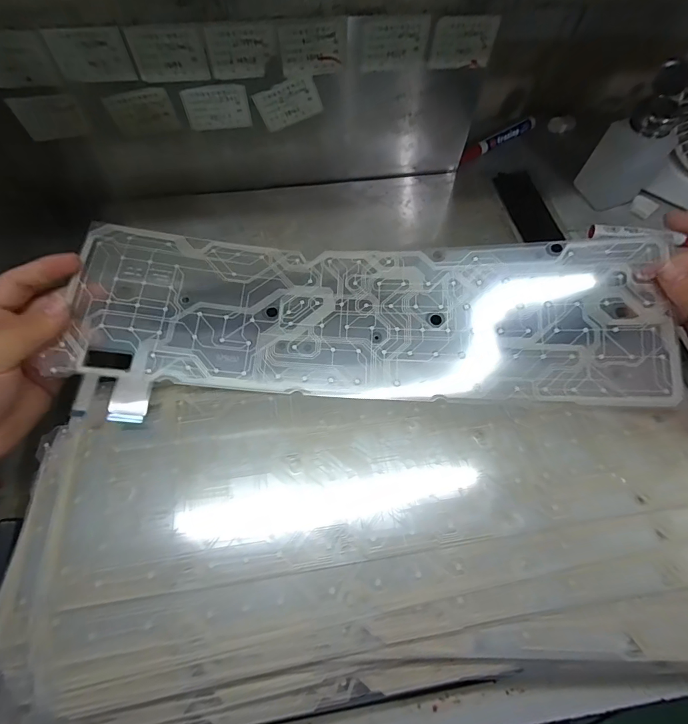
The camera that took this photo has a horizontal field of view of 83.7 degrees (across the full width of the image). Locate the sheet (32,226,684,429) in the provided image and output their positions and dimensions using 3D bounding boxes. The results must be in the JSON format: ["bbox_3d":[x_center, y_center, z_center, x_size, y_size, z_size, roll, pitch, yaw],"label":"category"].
[{"bbox_3d":[0.017,-0.032,0.276,0.408,0.038,0.126,1,66,1],"label":"sheet"}]

